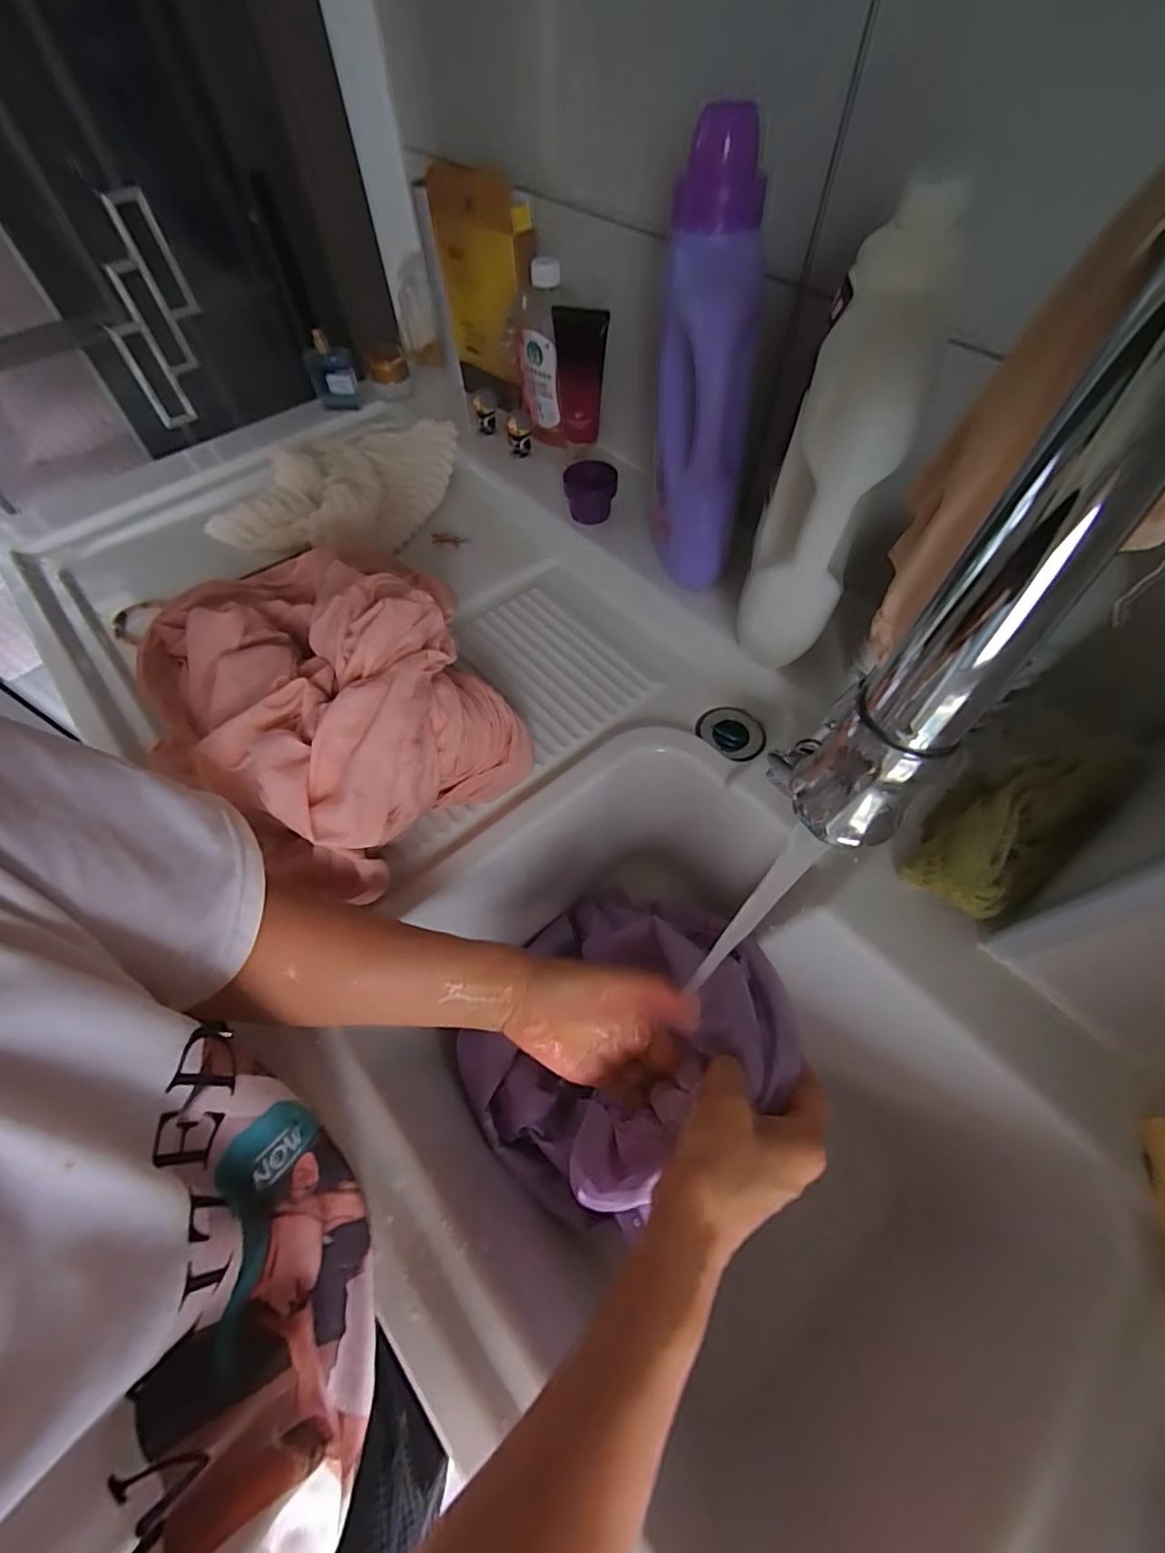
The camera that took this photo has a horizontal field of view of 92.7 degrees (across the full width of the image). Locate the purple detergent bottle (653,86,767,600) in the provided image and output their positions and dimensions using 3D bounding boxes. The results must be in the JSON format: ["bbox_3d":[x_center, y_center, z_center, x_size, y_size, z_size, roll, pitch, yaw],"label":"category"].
[{"bbox_3d":[0.095,-0.297,0.451,0.080,0.290,0.075,1,59,1],"label":"purple detergent bottle"}]

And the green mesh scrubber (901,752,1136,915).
[{"bbox_3d":[0.296,0.040,0.395,0.132,0.077,0.073,-38,65,-20],"label":"green mesh scrubber"}]

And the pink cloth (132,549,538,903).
[{"bbox_3d":[-0.198,-0.048,0.435,0.242,0.173,0.191,32,65,18],"label":"pink cloth"}]

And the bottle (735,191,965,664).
[{"bbox_3d":[0.160,-0.193,0.379,0.066,0.262,0.085,12,60,8],"label":"bottle"}]

